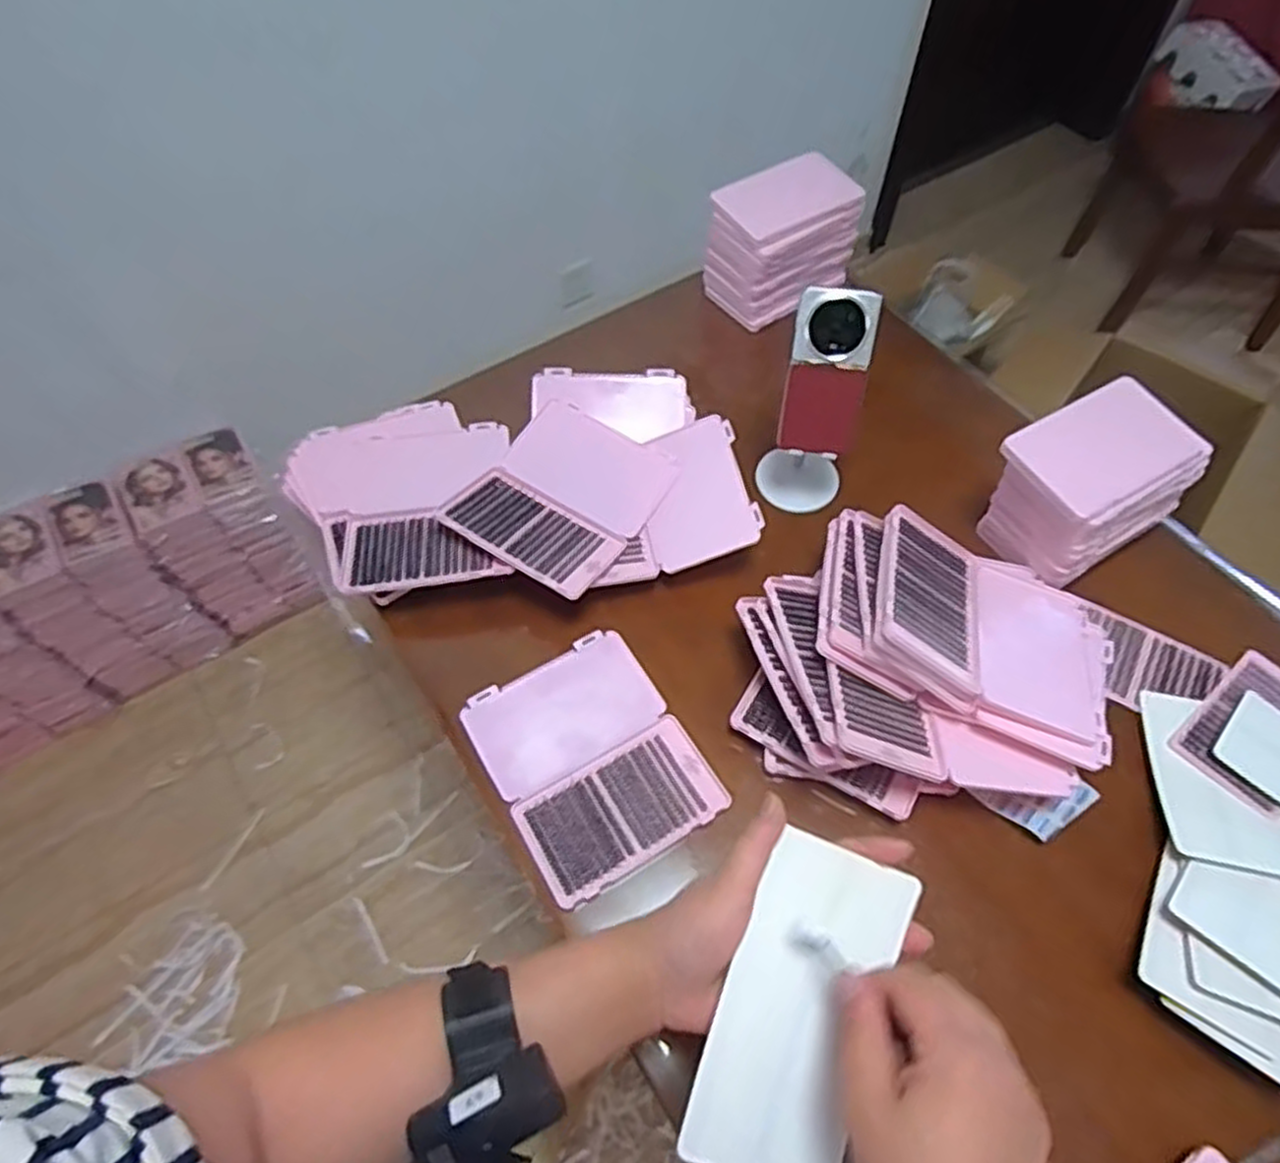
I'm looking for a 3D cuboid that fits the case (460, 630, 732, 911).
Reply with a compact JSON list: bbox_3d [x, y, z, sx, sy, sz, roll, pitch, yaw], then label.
[{"bbox_3d":[-0.047,0.166,0.747,0.179,0.017,0.223,-29,62,-16],"label":"case"}]

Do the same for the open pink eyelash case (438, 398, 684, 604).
[{"bbox_3d":[-0.081,-0.097,0.850,0.180,0.034,0.221,29,63,17],"label":"open pink eyelash case"}]

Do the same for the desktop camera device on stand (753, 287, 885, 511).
[{"bbox_3d":[0.189,-0.183,0.841,0.091,0.234,0.103,15,60,10],"label":"desktop camera device on stand"}]

